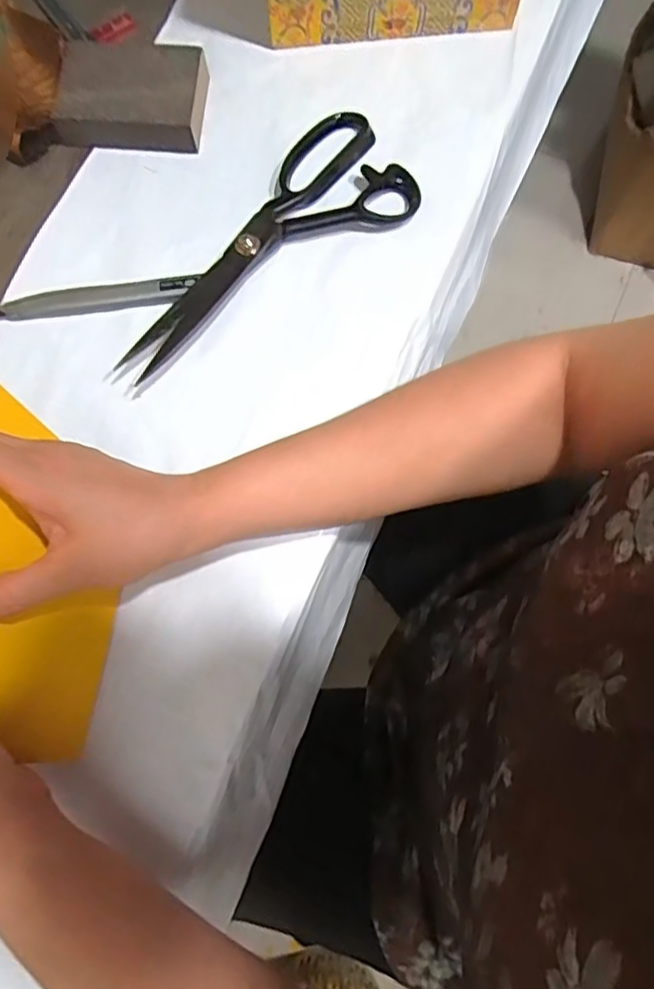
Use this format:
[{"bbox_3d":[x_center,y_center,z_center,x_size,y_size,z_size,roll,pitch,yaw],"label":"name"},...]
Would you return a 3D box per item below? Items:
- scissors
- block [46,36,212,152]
[{"bbox_3d":[-0.050,-0.175,0.416,0.235,0.022,0.095,-33,78,-8],"label":"scissors"},{"bbox_3d":[-0.138,-0.282,0.440,0.104,0.030,0.067,3,75,1],"label":"block"}]

